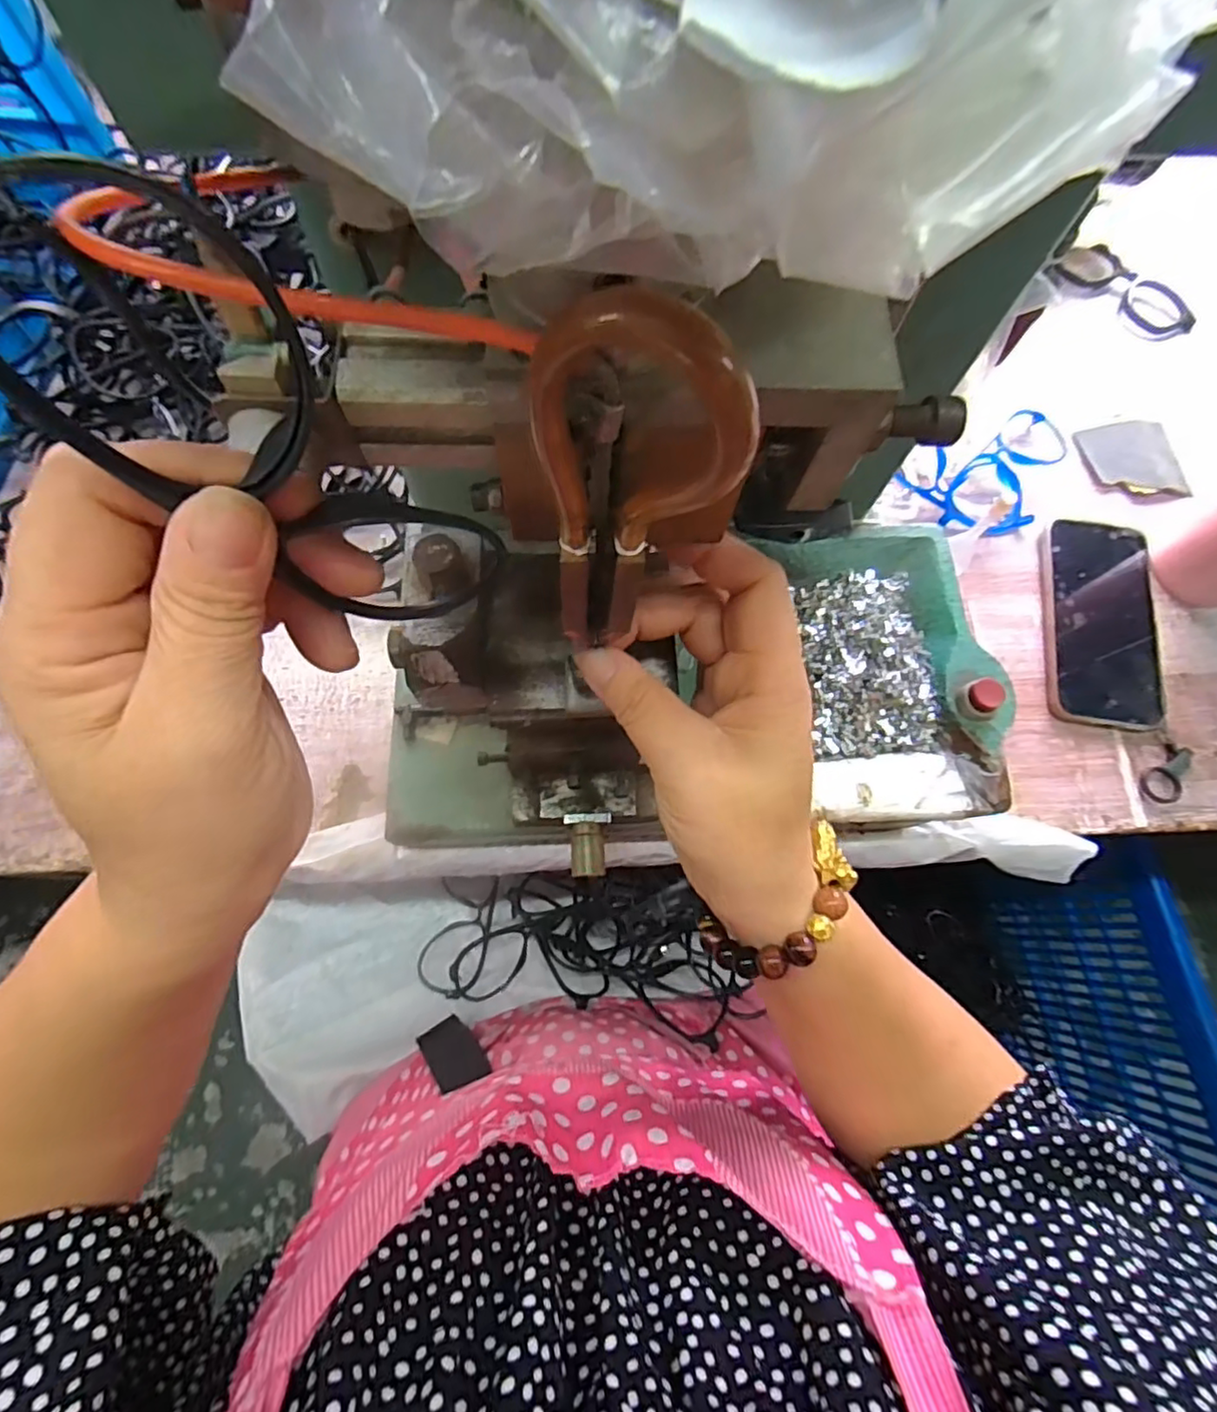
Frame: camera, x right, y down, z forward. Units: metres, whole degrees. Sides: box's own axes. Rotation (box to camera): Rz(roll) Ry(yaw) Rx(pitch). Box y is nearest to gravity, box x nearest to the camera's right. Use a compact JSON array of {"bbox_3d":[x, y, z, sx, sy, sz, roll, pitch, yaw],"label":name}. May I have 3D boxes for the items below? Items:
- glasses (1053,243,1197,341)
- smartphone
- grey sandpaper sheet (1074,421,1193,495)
[{"bbox_3d":[0.469,-0.376,0.589,0.130,0.023,0.055,36,74,10],"label":"glasses"},{"bbox_3d":[0.366,-0.065,0.479,0.084,0.011,0.160,8,72,2],"label":"smartphone"},{"bbox_3d":[0.421,-0.196,0.519,0.065,0.018,0.066,-8,72,-4],"label":"grey sandpaper sheet"}]

